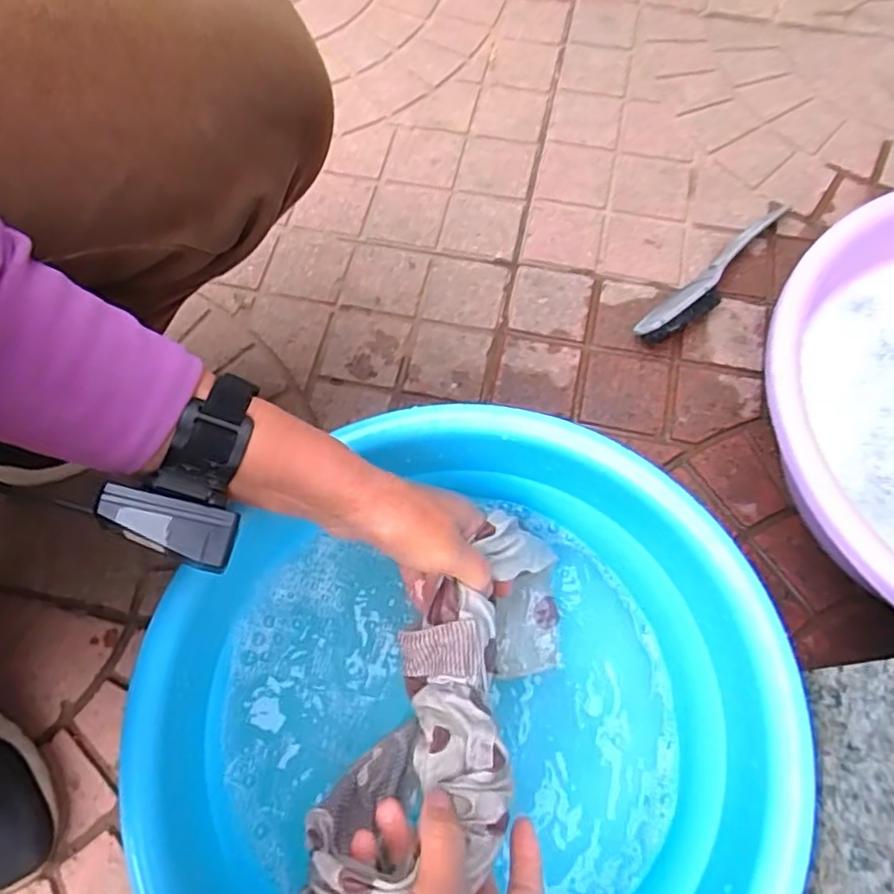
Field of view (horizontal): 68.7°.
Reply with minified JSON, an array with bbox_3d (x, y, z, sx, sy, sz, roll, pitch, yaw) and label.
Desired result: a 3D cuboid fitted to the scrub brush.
[{"bbox_3d":[0.251,-0.160,0.597,0.216,0.039,0.035,-42,73,-14],"label":"scrub brush"}]

